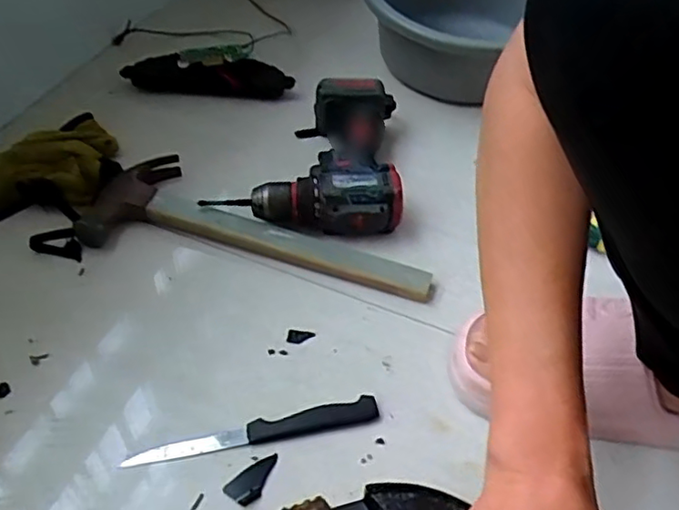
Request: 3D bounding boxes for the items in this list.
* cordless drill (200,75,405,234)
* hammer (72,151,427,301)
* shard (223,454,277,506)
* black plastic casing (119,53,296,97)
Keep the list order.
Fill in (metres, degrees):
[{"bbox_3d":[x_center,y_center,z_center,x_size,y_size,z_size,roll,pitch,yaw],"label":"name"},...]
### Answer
[{"bbox_3d":[-0.020,-0.107,0.656,0.181,0.064,0.196,9,48,4],"label":"cordless drill"},{"bbox_3d":[-0.073,-0.032,0.602,0.322,0.031,0.122,10,48,5],"label":"hammer"},{"bbox_3d":[-0.061,0.161,0.452,0.023,0.004,0.043,38,55,26],"label":"shard"},{"bbox_3d":[-0.158,-0.214,0.756,0.195,0.053,0.025,1,48,-3],"label":"black plastic casing"}]

